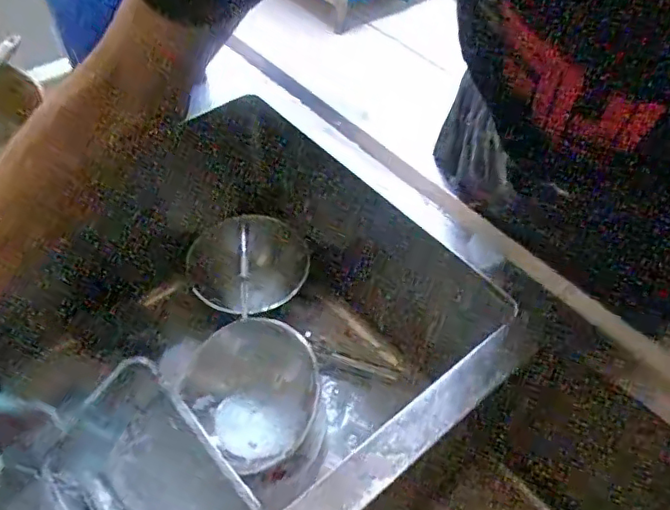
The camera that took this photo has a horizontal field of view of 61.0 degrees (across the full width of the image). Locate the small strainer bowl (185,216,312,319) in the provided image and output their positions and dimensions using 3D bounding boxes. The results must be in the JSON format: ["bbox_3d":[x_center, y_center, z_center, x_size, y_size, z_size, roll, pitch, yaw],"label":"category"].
[{"bbox_3d":[-0.138,0.019,0.902,0.179,0.064,0.176,2,77,-9],"label":"small strainer bowl"}]

